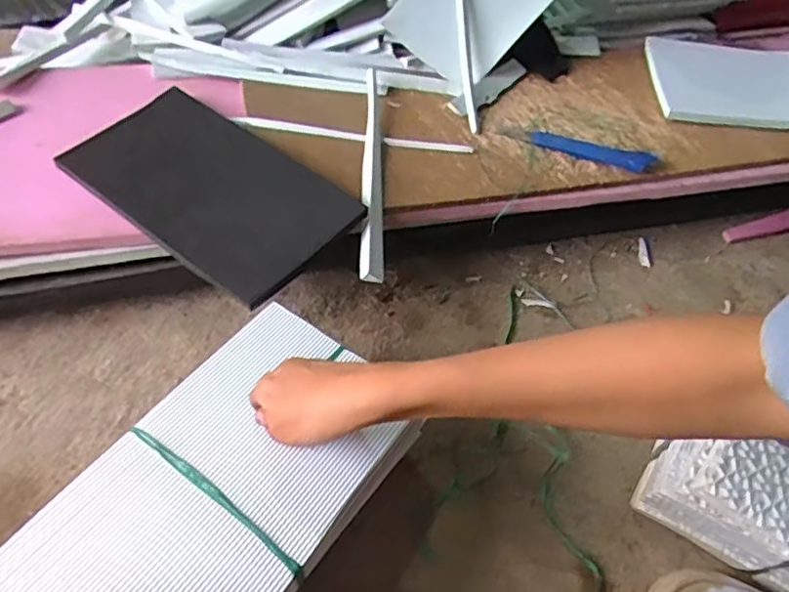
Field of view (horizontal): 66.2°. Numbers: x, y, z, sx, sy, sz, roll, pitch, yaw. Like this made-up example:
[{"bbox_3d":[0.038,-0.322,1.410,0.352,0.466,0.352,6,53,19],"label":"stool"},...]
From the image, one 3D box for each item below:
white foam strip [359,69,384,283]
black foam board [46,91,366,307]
[{"bbox_3d":[-0.023,-0.134,0.628,0.020,0.018,0.287,1,57,-4],"label":"white foam strip"},{"bbox_3d":[-0.181,-0.110,0.595,0.265,0.016,0.162,33,61,16],"label":"black foam board"}]

